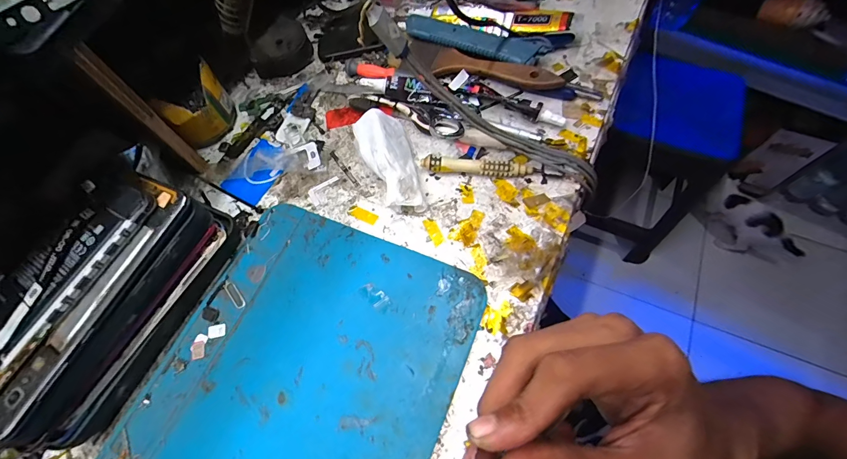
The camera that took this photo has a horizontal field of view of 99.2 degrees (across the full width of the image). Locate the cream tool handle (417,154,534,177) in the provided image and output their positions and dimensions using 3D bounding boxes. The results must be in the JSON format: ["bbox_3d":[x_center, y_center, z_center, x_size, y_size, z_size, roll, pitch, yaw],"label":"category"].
[{"bbox_3d":[0.044,-0.053,0.307,0.092,0.016,0.015,6,66,6],"label":"cream tool handle"}]

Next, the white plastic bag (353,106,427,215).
[{"bbox_3d":[-0.028,-0.058,0.306,0.044,0.031,0.097,-18,65,-5],"label":"white plastic bag"}]

